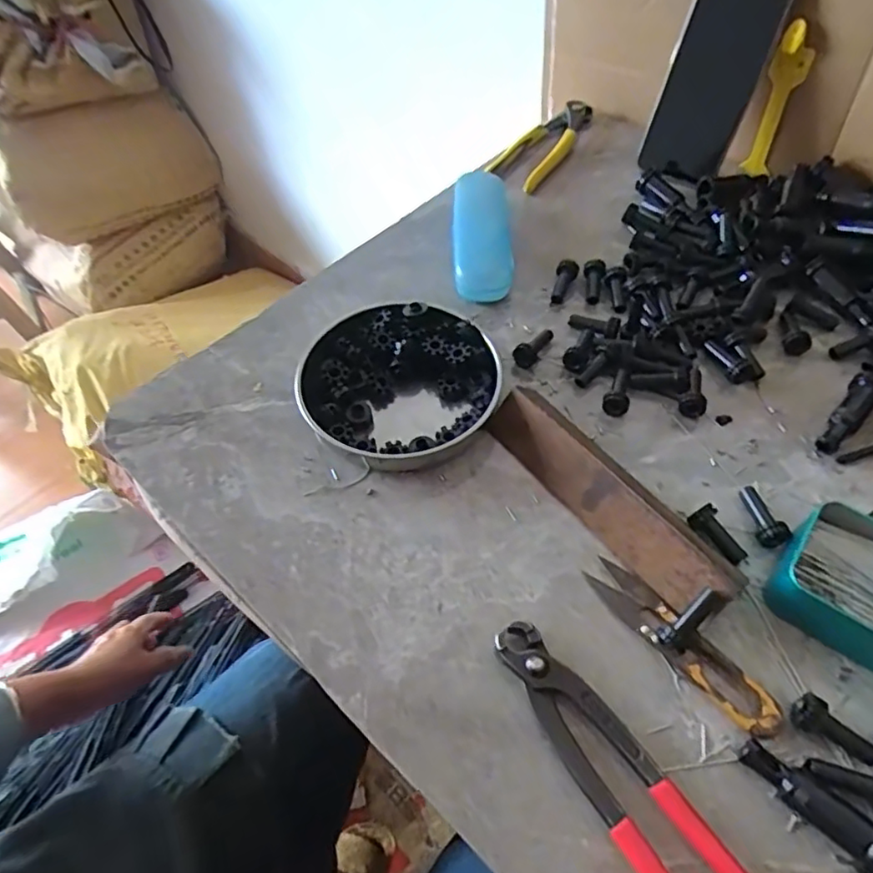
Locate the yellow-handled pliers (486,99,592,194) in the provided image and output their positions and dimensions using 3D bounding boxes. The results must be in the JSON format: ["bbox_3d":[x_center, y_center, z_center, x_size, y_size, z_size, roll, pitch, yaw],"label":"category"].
[{"bbox_3d":[0.107,-0.297,0.611,0.058,0.020,0.164,26,60,20],"label":"yellow-handled pliers"}]

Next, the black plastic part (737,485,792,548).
[{"bbox_3d":[0.196,0.047,0.365,0.017,0.017,0.039,-6,43,-1],"label":"black plastic part"}]

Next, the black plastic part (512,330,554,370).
[{"bbox_3d":[0.075,-0.067,0.453,0.016,0.017,0.045,31,50,22],"label":"black plastic part"}]

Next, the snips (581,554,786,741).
[{"bbox_3d":[0.134,0.113,0.329,0.024,0.009,0.116,-35,60,-19],"label":"snips"}]

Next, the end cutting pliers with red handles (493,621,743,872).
[{"bbox_3d":[0.096,0.174,0.285,0.040,0.014,0.196,-31,59,-17],"label":"end cutting pliers with red handles"}]

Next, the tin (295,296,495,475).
[{"bbox_3d":[-0.026,-0.037,0.424,0.133,0.030,0.126,9,56,9],"label":"tin"}]

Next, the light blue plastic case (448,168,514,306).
[{"bbox_3d":[0.038,-0.178,0.518,0.049,0.024,0.147,-1,55,2],"label":"light blue plastic case"}]

